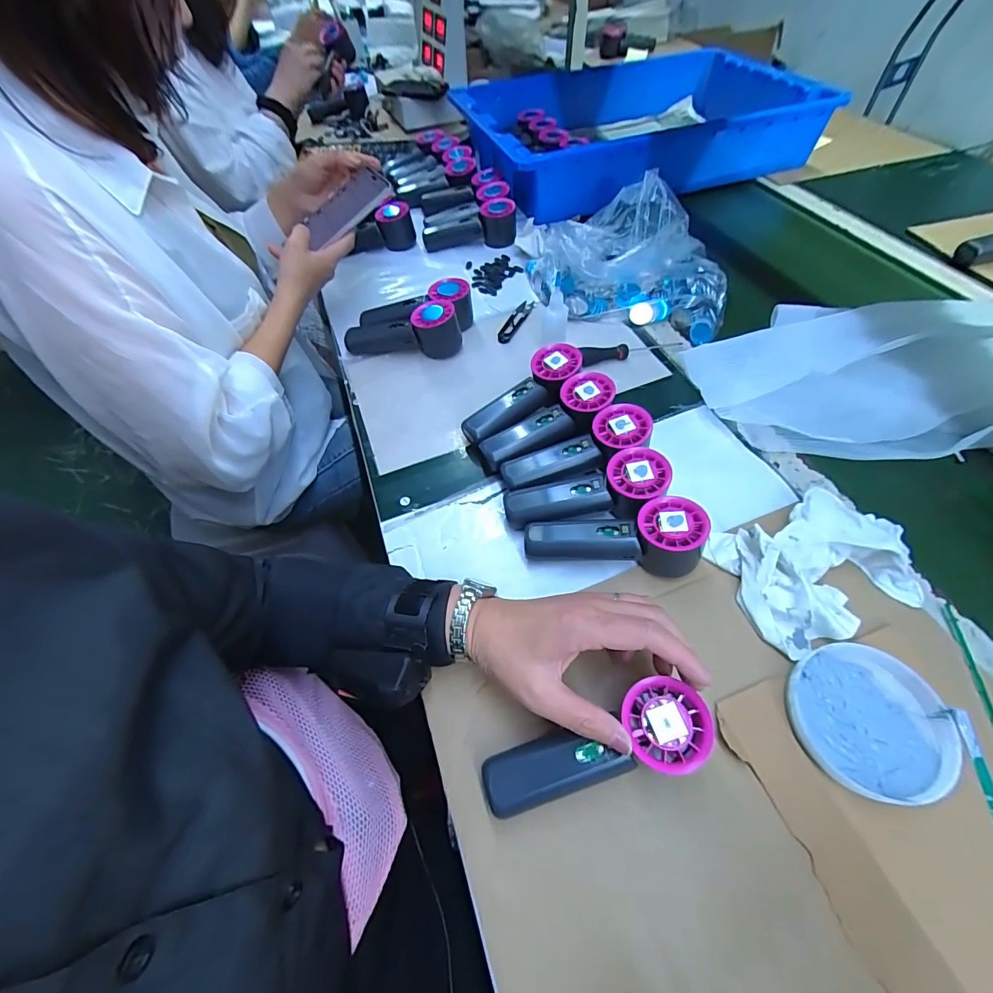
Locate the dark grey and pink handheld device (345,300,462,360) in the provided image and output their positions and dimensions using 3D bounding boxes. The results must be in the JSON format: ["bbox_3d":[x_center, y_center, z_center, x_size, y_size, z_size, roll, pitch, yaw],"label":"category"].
[{"bbox_3d":[-0.128,-0.224,0.579,0.157,0.060,0.053,5,57,6],"label":"dark grey and pink handheld device"}]

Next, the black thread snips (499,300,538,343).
[{"bbox_3d":[0.030,-0.252,0.616,0.024,0.014,0.095,20,59,15],"label":"black thread snips"}]

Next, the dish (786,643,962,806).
[{"bbox_3d":[0.270,0.162,0.316,0.106,0.017,0.098,-1,56,2],"label":"dish"}]

